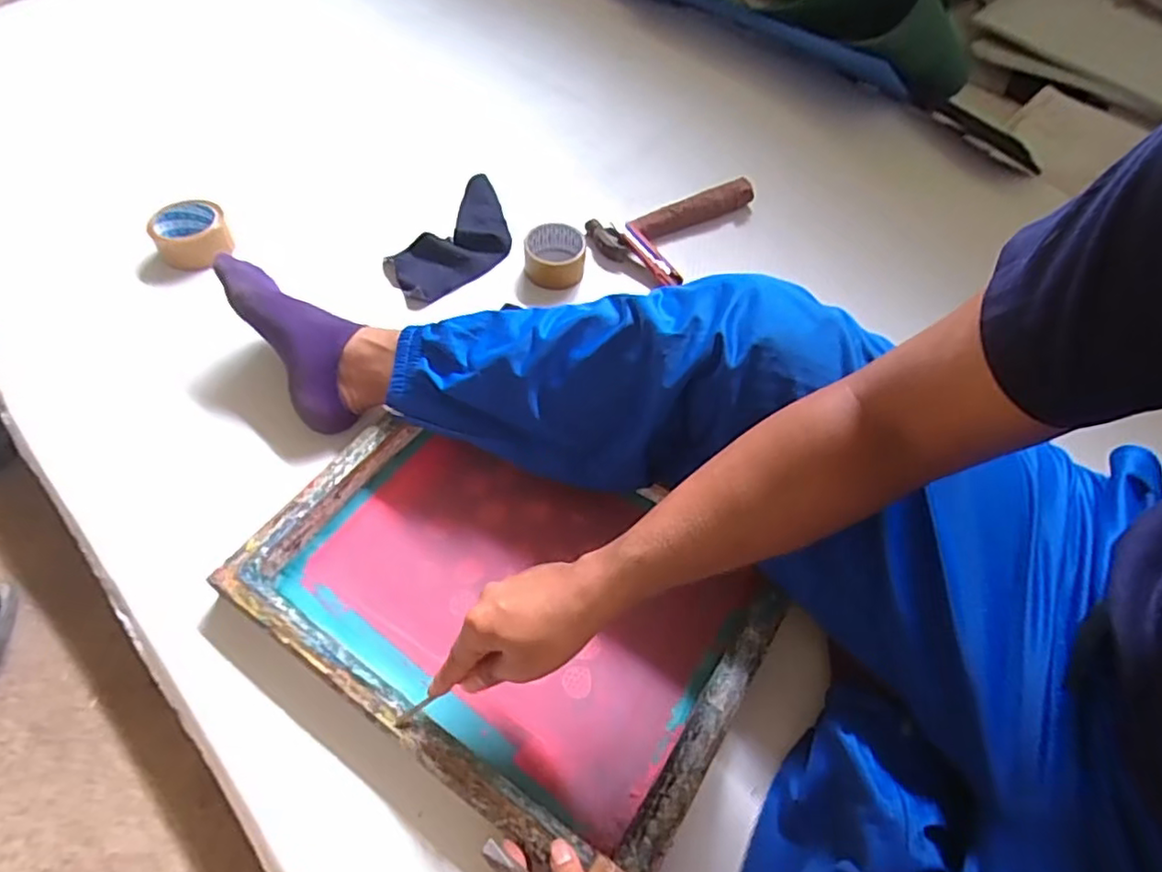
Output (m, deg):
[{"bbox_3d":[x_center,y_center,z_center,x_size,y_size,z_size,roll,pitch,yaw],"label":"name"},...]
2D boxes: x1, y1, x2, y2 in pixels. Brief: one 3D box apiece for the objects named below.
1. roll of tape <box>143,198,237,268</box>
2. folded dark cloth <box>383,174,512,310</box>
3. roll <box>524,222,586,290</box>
[{"bbox_3d":[-0.535,-0.279,0.864,0.088,0.048,0.096,1,56,-2],"label":"roll of tape"},{"bbox_3d":[-0.172,-0.281,0.917,0.134,0.035,0.258,28,59,16],"label":"folded dark cloth"},{"bbox_3d":[-0.037,-0.251,0.881,0.084,0.054,0.076,-1,56,-3],"label":"roll"}]

